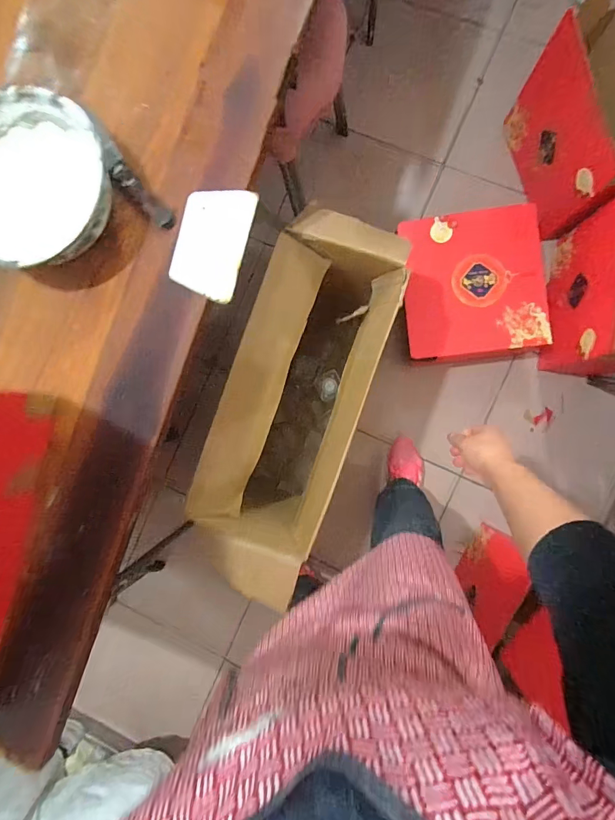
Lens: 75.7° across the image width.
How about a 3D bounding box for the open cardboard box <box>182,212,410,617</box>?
[{"bbox_3d":[-0.008,-0.015,0.908,0.248,0.419,0.706,20,91,7],"label":"open cardboard box"}]

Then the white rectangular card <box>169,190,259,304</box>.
[{"bbox_3d":[-0.133,-0.233,0.550,0.098,0.008,0.152,14,91,7],"label":"white rectangular card"}]

